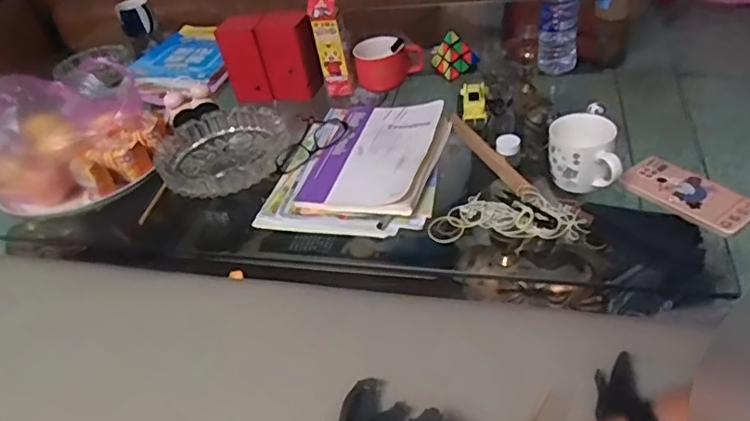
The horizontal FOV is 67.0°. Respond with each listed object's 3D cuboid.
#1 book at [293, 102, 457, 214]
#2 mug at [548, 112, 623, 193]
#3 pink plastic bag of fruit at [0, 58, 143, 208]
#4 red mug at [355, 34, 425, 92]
[{"bbox_3d":[0.007,-0.086,0.880,0.190,0.031,0.268,2,43,24],"label":"book"},{"bbox_3d":[0.282,-0.075,0.765,0.093,0.076,0.080,7,42,21],"label":"mug"},{"bbox_3d":[-0.541,-0.148,0.997,0.268,0.167,0.179,-28,42,-21],"label":"pink plastic bag of fruit"},{"bbox_3d":[0.027,-0.288,1.083,0.128,0.095,0.082,-7,39,5],"label":"red mug"}]

